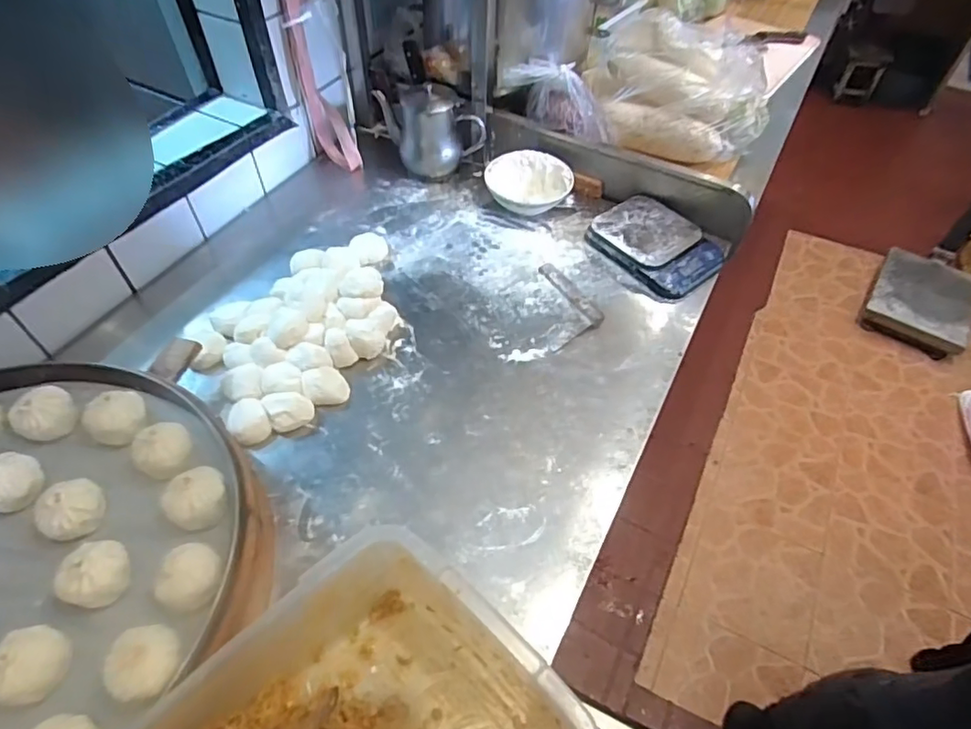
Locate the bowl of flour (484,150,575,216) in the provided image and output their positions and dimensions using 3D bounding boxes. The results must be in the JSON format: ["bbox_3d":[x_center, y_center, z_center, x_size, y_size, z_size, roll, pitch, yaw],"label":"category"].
[{"bbox_3d":[0.077,-0.319,1.043,0.152,0.068,0.151,1,51,-1],"label":"bowl of flour"}]

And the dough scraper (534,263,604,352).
[{"bbox_3d":[0.102,-0.091,0.890,0.111,0.022,0.135,-29,57,-22],"label":"dough scraper"}]

